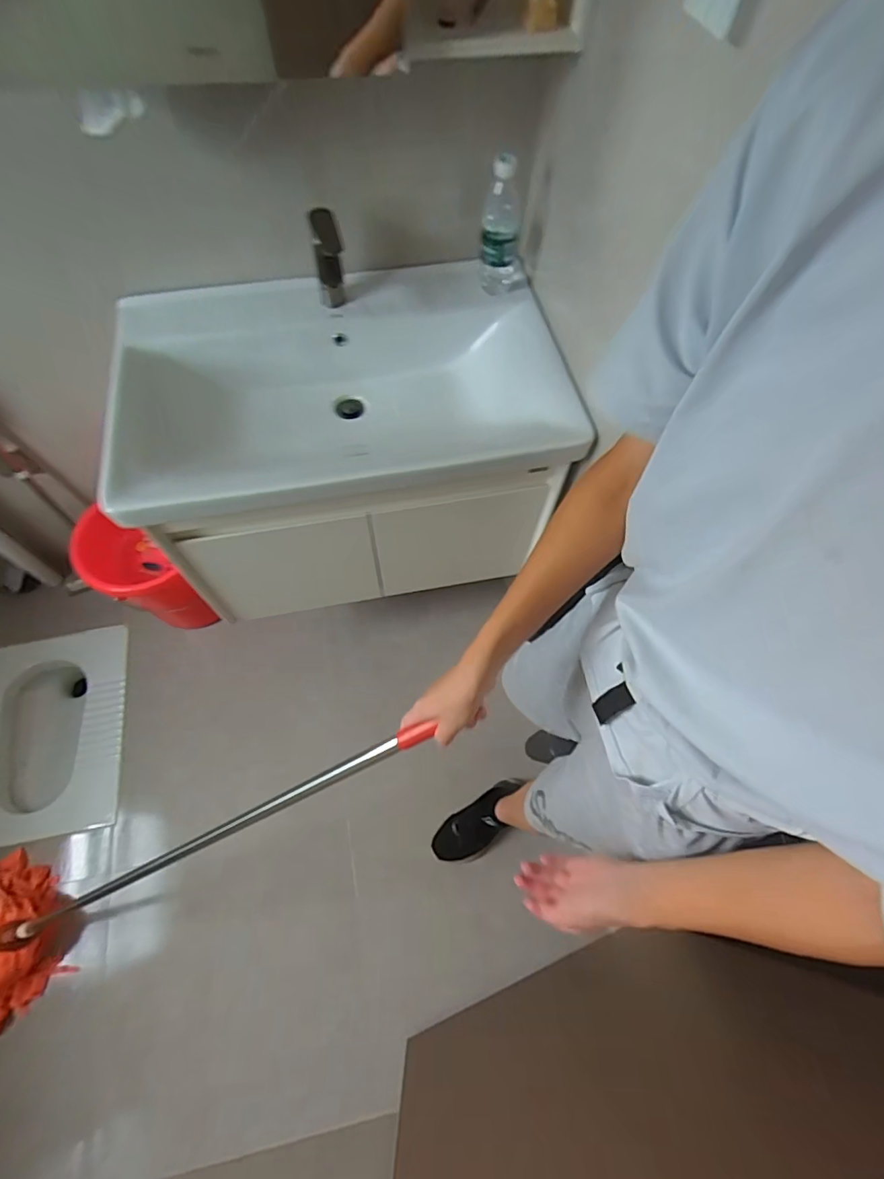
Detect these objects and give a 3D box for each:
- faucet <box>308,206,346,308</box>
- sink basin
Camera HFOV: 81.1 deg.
[{"bbox_3d":[-0.191,-0.542,0.889,0.049,0.150,0.154,-8,59,-6],"label":"faucet"},{"bbox_3d":[-0.165,-0.353,0.952,0.785,0.191,0.459,-10,59,-7],"label":"sink basin"}]

